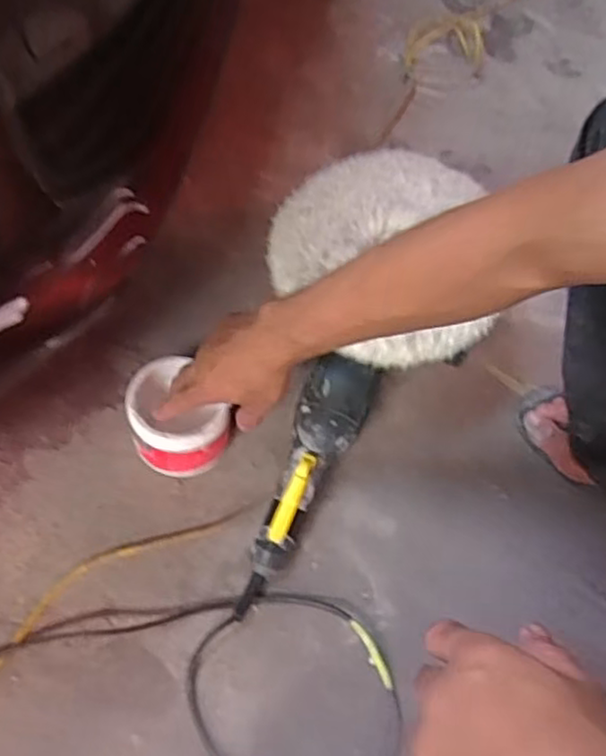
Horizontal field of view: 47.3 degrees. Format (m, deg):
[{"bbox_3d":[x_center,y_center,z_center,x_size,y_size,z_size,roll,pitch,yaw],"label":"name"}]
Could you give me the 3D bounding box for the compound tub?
[{"bbox_3d":[-0.139,0.044,0.744,0.097,0.076,0.109,-34,67,-21],"label":"compound tub"}]

